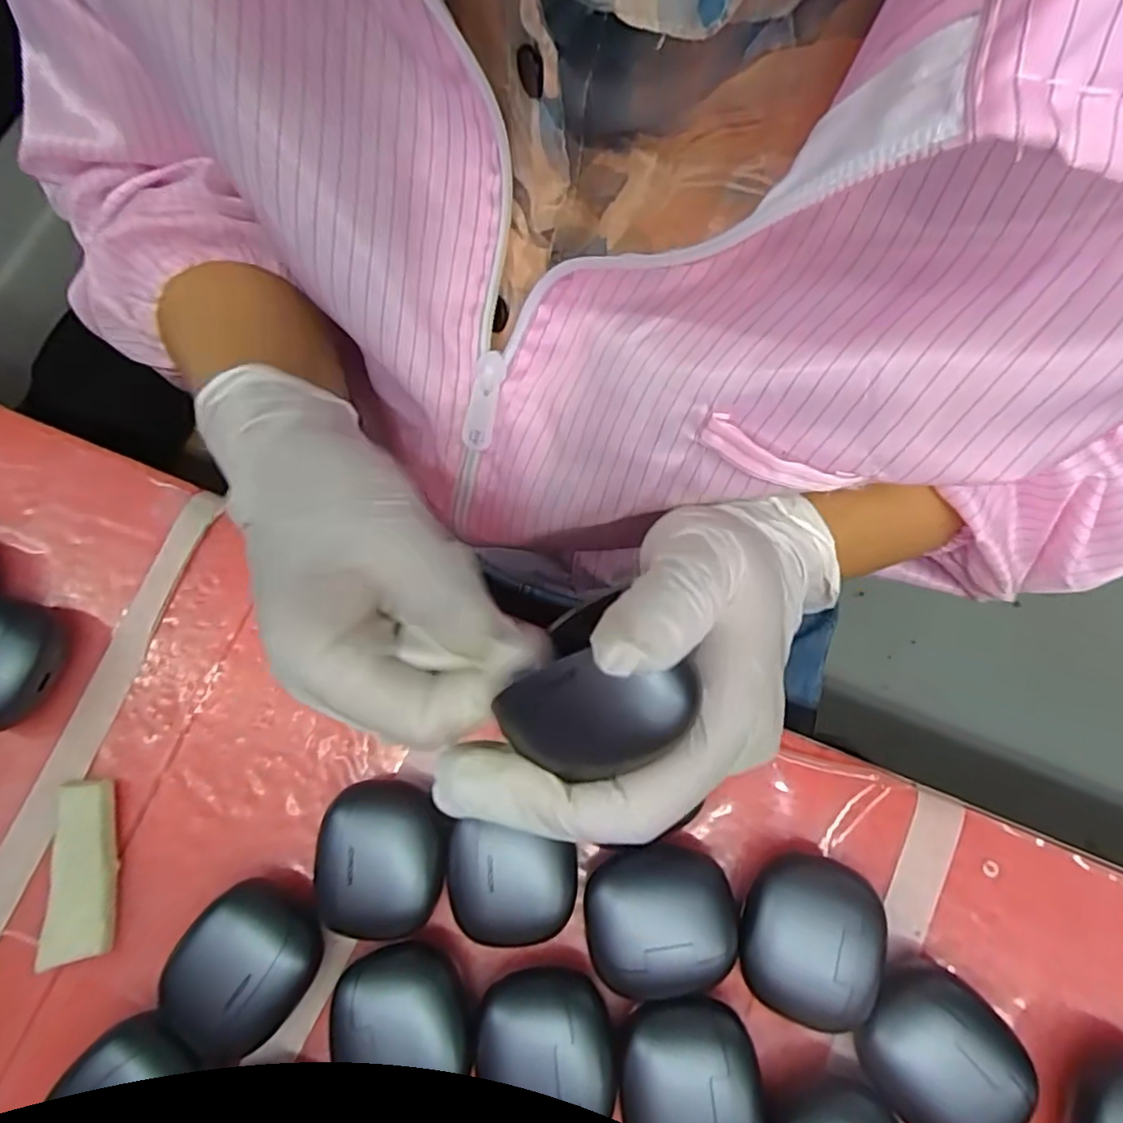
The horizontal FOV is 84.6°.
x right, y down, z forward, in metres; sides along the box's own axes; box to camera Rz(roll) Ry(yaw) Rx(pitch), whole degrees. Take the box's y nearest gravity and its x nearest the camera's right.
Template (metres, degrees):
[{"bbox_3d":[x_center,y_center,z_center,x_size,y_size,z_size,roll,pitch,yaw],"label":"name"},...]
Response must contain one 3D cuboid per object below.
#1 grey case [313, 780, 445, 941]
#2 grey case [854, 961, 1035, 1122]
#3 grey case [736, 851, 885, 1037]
[{"bbox_3d":[-0.072,0.118,0.248,0.048,0.030,0.054,-1,75,1],"label":"grey case"},{"bbox_3d":[0.137,0.180,0.226,0.049,0.030,0.049,42,80,11],"label":"grey case"},{"bbox_3d":[0.094,0.143,0.237,0.045,0.031,0.055,20,76,6],"label":"grey case"}]

